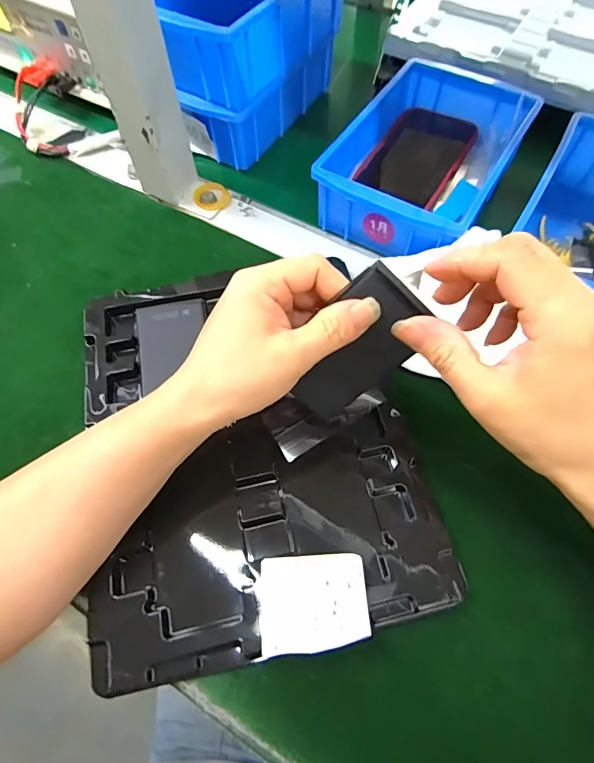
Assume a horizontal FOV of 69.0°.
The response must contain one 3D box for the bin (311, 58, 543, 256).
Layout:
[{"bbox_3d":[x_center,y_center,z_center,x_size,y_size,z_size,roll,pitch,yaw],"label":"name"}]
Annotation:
[{"bbox_3d":[0.121,-0.203,0.406,0.135,0.068,0.209,28,66,15],"label":"bin"}]

